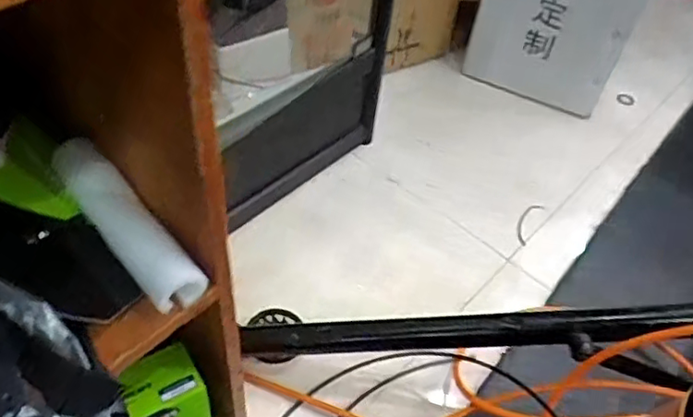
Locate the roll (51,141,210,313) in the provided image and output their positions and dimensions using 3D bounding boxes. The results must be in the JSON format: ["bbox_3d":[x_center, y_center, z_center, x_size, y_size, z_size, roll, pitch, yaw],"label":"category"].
[{"bbox_3d":[-0.150,0.012,0.429,0.042,0.035,0.136,-33,59,-31],"label":"roll"}]

